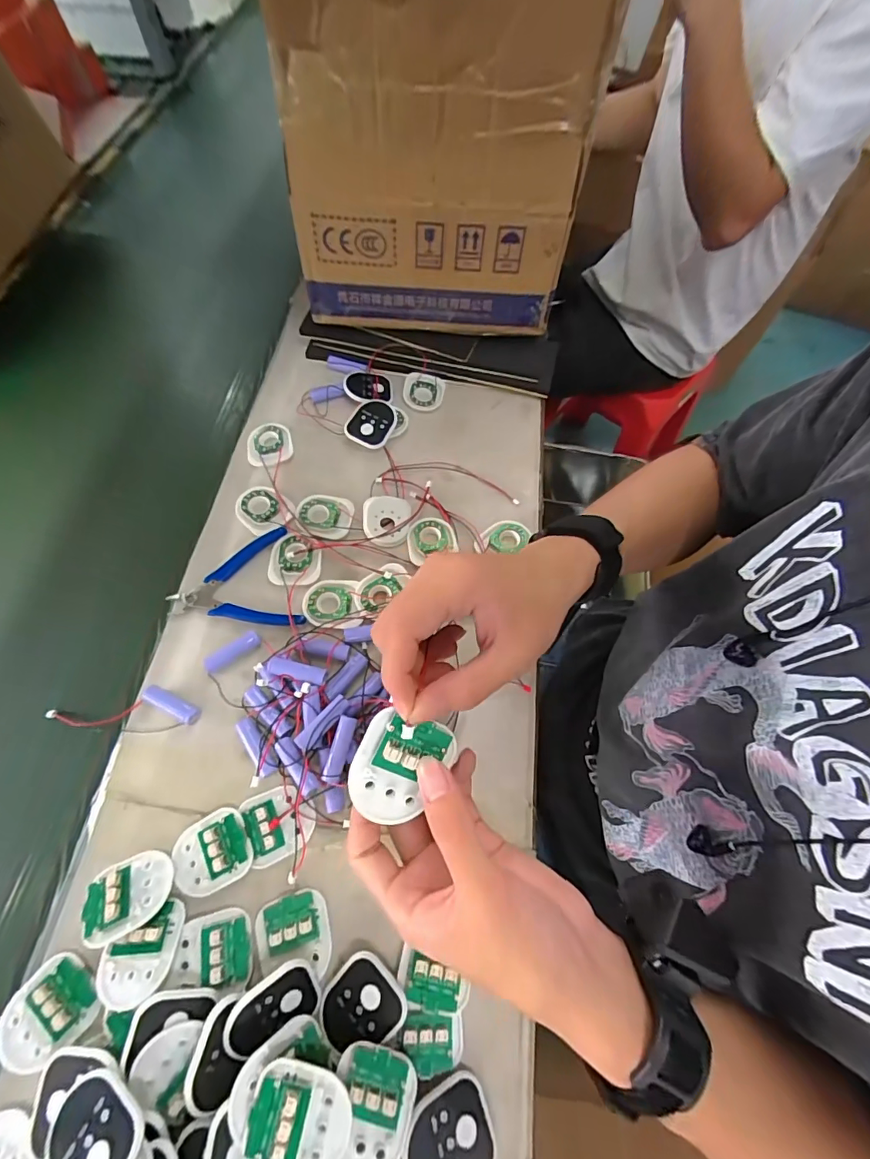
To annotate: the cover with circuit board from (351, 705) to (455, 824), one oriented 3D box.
[{"bbox_3d":[-0.018,0.096,0.238,0.044,0.010,0.055,34,85,-13],"label":"cover with circuit board"}]

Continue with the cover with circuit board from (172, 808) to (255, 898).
[{"bbox_3d":[-0.165,0.203,0.344,0.056,0.014,0.049,-26,69,-14],"label":"cover with circuit board"}]

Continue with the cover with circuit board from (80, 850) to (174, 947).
[{"bbox_3d":[-0.215,0.219,0.326,0.055,0.007,0.048,-17,45,-17],"label":"cover with circuit board"}]

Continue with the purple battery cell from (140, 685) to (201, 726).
[{"bbox_3d":[-0.220,0.104,0.388,0.054,0.013,0.015,24,66,8],"label":"purple battery cell"}]

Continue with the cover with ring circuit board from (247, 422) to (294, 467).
[{"bbox_3d":[-0.183,-0.151,0.515,0.048,0.005,0.055,-12,66,-8],"label":"cover with ring circuit board"}]

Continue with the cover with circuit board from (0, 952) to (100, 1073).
[{"bbox_3d":[-0.253,0.282,0.301,0.058,0.013,0.047,-37,72,-18],"label":"cover with circuit board"}]

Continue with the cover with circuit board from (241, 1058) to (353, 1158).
[{"bbox_3d":[-0.078,0.308,0.264,0.056,0.014,0.047,11,65,2],"label":"cover with circuit board"}]

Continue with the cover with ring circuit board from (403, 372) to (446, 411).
[{"bbox_3d":[-0.013,-0.230,0.566,0.050,0.009,0.061,1,65,-2],"label":"cover with ring circuit board"}]

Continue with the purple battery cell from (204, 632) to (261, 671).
[{"bbox_3d":[-0.178,0.062,0.407,0.048,0.013,0.015,-35,71,-17],"label":"purple battery cell"}]

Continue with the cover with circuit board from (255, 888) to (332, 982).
[{"bbox_3d":[-0.101,0.250,0.327,0.051,0.009,0.050,-8,66,-6],"label":"cover with circuit board"}]

